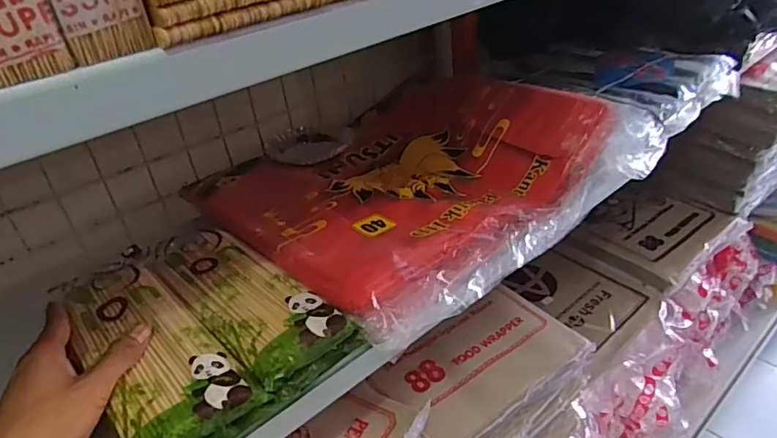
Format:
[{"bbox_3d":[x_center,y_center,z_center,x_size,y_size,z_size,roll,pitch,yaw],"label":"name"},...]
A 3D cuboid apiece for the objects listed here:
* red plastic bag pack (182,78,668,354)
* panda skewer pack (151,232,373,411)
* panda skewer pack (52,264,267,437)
[{"bbox_3d":[0.030,-0.065,0.596,0.410,0.080,0.346,-31,39,-33],"label":"red plastic bag pack"},{"bbox_3d":[-0.124,0.071,0.460,0.088,0.042,0.211,-30,38,-31],"label":"panda skewer pack"},{"bbox_3d":[-0.188,0.100,0.410,0.083,0.034,0.211,-29,43,-31],"label":"panda skewer pack"}]

